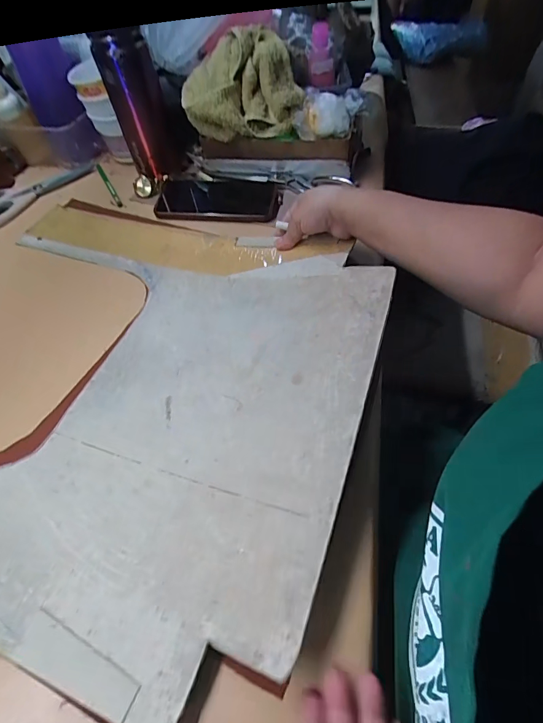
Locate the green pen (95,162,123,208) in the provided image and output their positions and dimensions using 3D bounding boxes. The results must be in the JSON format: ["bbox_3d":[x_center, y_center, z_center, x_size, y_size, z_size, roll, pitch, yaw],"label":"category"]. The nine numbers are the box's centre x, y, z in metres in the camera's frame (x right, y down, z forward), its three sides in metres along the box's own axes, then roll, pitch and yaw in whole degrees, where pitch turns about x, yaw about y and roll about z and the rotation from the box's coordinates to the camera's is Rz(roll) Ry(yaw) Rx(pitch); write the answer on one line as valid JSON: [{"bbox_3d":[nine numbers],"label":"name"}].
[{"bbox_3d":[-0.256,-0.280,0.629,0.009,0.012,0.131,-25,57,-13],"label":"green pen"}]

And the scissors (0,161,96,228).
[{"bbox_3d":[-0.368,-0.259,0.610,0.214,0.017,0.079,-39,61,-22],"label":"scissors"}]

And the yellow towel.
[{"bbox_3d":[-0.040,-0.369,0.538,0.160,0.092,0.087,-2,54,3],"label":"yellow towel"}]

